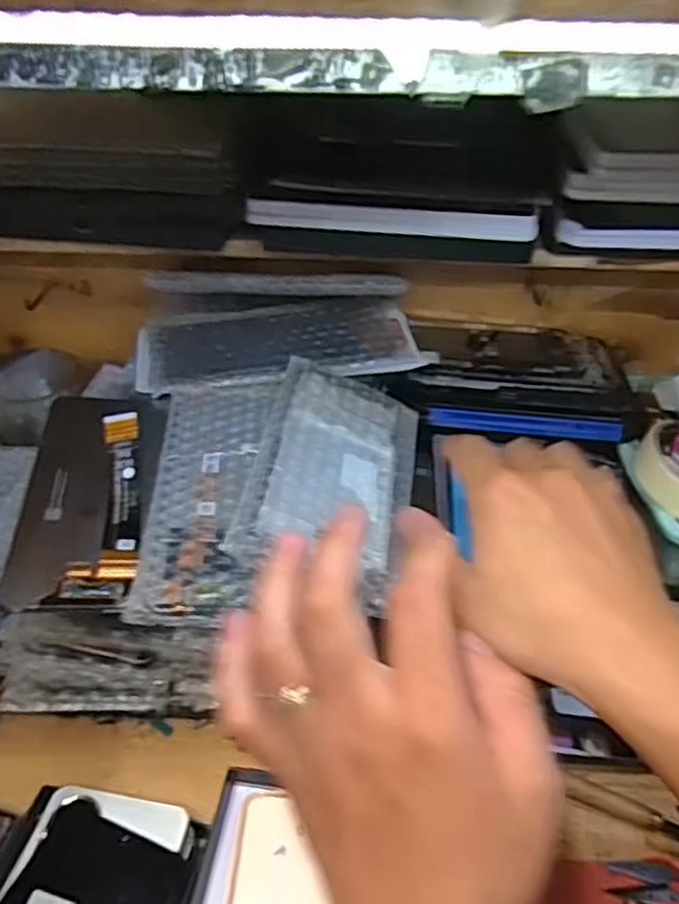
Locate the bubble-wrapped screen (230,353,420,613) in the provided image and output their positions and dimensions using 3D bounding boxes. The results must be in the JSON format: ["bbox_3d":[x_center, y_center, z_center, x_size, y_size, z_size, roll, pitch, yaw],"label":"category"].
[{"bbox_3d":[0.000,0.008,0.392,0.086,0.007,0.162,24,40,-10],"label":"bubble-wrapped screen"}]

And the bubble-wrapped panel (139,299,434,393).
[{"bbox_3d":[-0.039,-0.072,0.489,0.187,0.014,0.080,-7,41,-9],"label":"bubble-wrapped panel"}]

